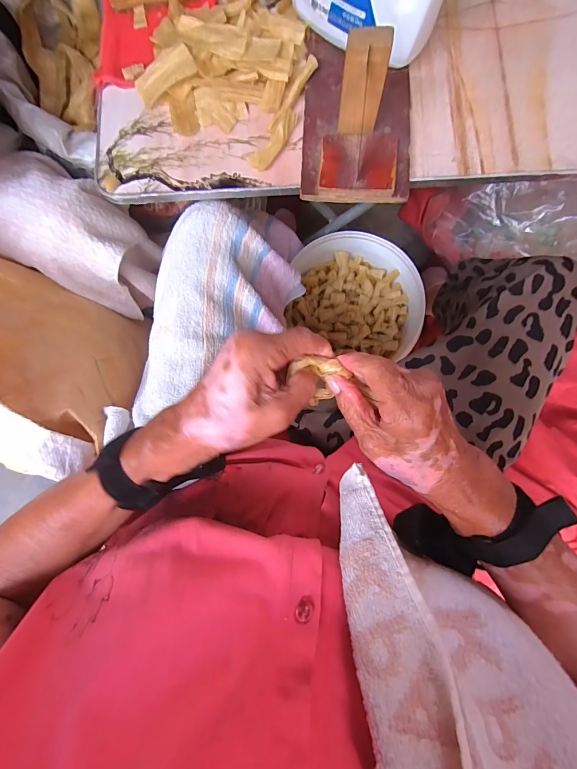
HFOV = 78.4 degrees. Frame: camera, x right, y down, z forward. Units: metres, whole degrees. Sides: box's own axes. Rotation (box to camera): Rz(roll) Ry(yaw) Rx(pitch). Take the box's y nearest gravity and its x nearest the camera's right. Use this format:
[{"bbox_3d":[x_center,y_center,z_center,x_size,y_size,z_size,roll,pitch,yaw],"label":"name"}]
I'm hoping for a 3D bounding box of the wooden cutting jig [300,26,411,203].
[{"bbox_3d":[0.076,-0.304,0.357,0.119,0.100,0.197,3,84,2],"label":"wooden cutting jig"}]

